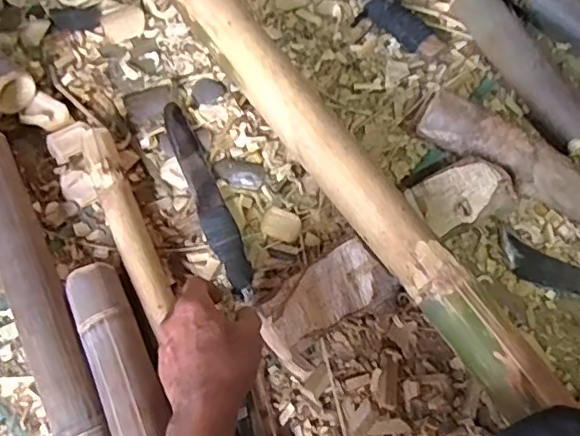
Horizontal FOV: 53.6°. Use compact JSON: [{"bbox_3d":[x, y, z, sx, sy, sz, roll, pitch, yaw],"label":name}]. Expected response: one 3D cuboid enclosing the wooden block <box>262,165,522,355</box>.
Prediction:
[{"bbox_3d":[0.112,0.036,0.645,0.324,0.058,0.083,-35,74,-17],"label":"wooden block"}]

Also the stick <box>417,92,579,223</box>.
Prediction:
[{"bbox_3d":[0.278,-0.068,0.696,0.251,0.064,0.061,30,69,8],"label":"stick"}]

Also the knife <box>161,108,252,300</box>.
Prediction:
[{"bbox_3d":[-0.099,-0.028,0.677,0.035,0.023,0.262,-21,71,-13],"label":"knife"}]

